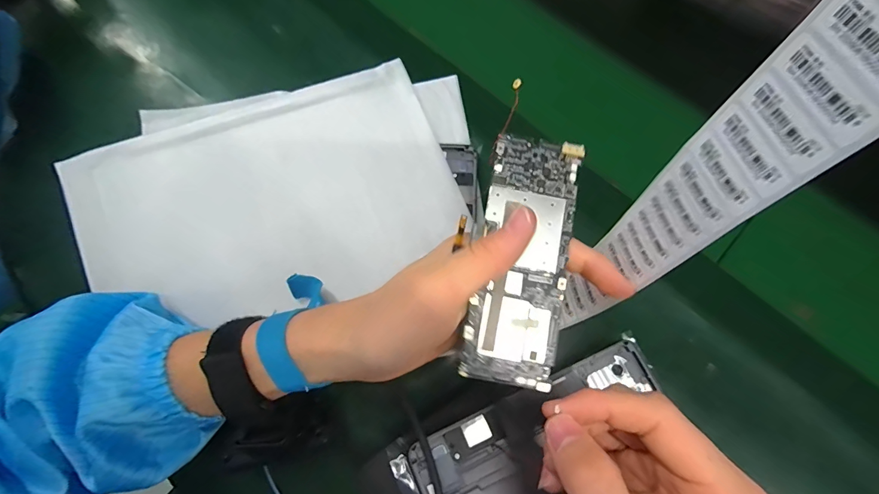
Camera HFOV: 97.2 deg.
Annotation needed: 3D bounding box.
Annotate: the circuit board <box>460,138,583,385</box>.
[{"bbox_3d":[0.042,0.005,0.193,0.044,0.004,0.121,11,81,2],"label":"circuit board"}]

